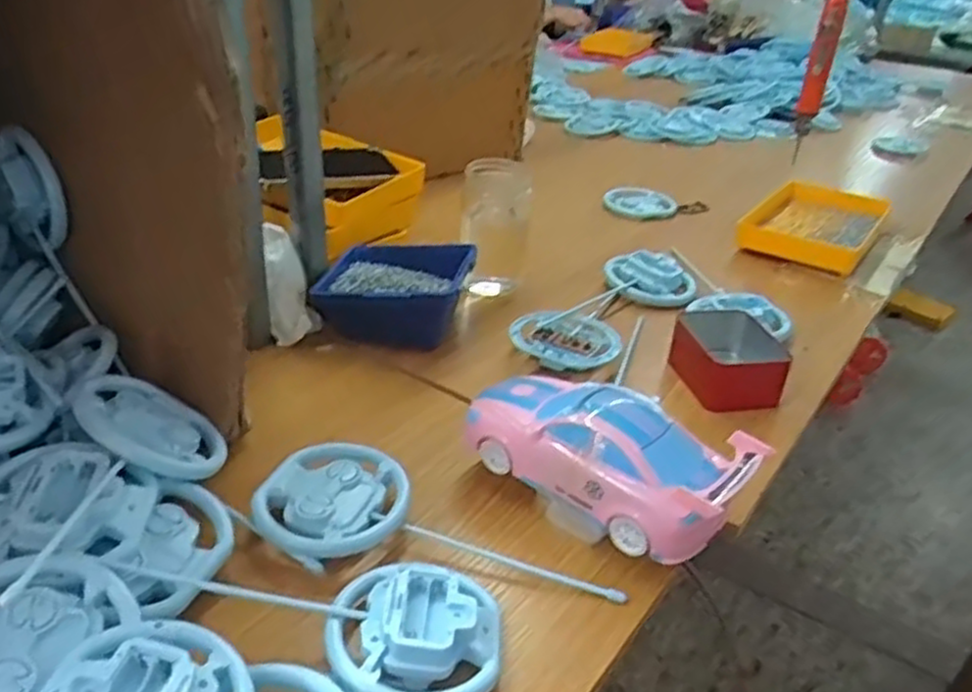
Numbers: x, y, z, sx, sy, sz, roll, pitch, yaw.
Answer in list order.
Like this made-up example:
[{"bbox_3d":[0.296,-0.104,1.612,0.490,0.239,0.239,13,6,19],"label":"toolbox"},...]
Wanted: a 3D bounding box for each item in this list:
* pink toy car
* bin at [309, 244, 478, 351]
[{"bbox_3d":[0.077,0.075,0.517,0.192,0.081,0.078,25,36,29],"label":"pink toy car"},{"bbox_3d":[-0.084,-0.053,0.743,0.139,0.066,0.114,13,32,13],"label":"bin"}]

